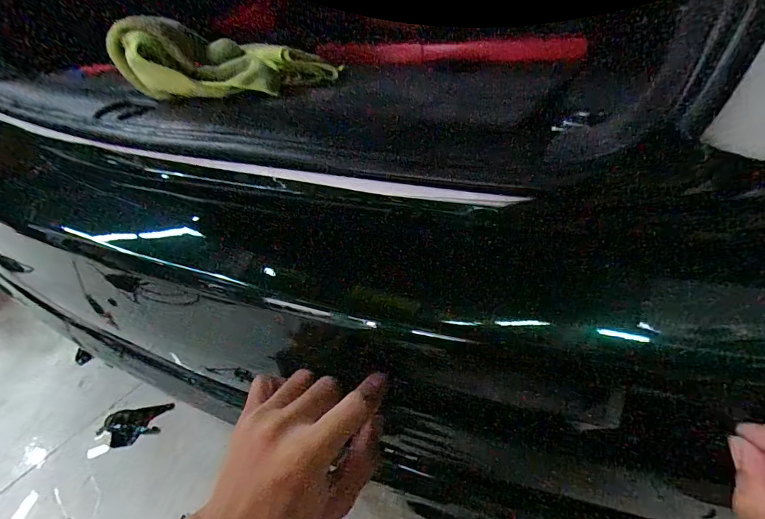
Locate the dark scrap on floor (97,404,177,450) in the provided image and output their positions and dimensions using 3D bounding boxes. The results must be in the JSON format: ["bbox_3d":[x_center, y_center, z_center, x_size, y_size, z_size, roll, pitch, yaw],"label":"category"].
[{"bbox_3d":[-0.538,0.351,0.920,0.156,0.034,0.088,-14,34,-17],"label":"dark scrap on floor"}]

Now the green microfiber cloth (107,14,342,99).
[{"bbox_3d":[-0.188,-0.254,0.526,0.254,0.077,0.130,-5,32,-2],"label":"green microfiber cloth"}]

